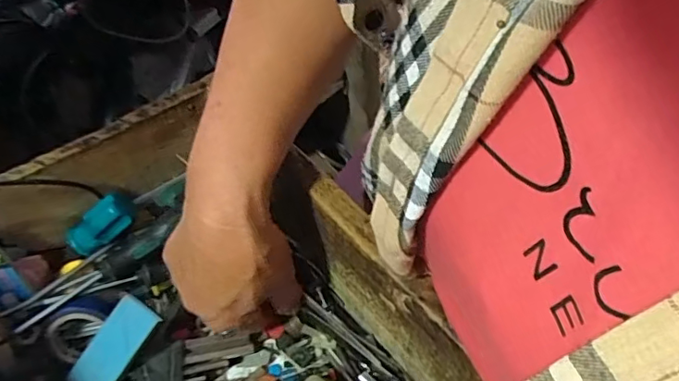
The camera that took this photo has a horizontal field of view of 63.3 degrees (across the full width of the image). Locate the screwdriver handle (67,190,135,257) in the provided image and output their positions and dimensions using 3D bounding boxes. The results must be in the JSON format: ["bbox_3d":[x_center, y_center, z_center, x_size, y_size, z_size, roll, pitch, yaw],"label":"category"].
[{"bbox_3d":[-0.182,0.025,0.416,0.057,0.020,0.025,-38,58,6],"label":"screwdriver handle"}]

